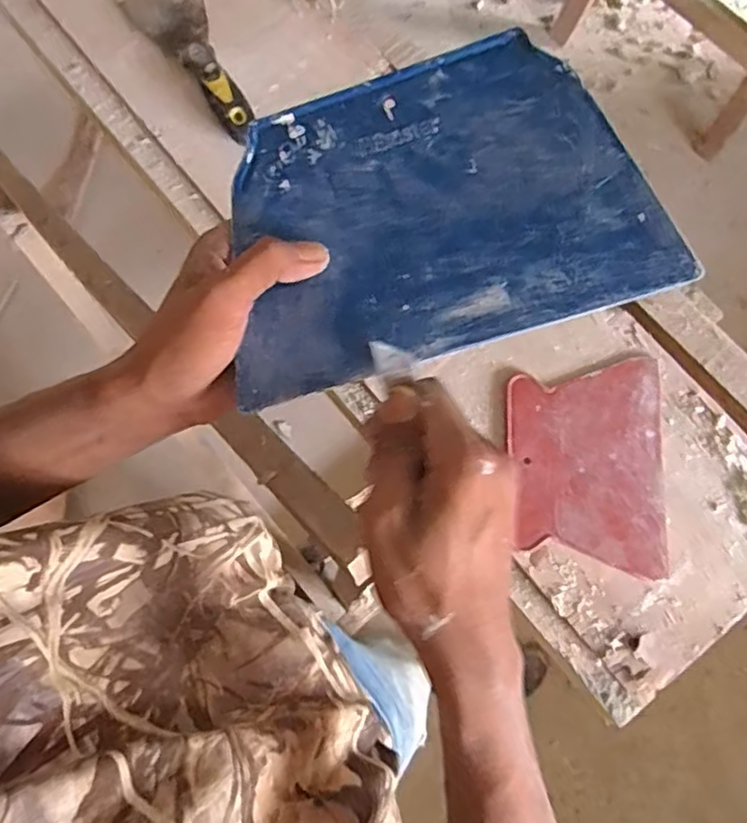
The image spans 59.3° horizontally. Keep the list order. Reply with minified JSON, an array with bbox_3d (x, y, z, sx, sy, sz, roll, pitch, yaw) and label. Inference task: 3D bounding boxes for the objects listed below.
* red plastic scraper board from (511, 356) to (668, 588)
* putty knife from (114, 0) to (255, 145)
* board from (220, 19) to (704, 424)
[{"bbox_3d":[0.164,0.039,0.508,0.116,0.008,0.160,3,77,0],"label":"red plastic scraper board"},{"bbox_3d":[-0.155,-0.321,0.575,0.071,0.023,0.207,-31,79,-7],"label":"putty knife"},{"bbox_3d":[0.024,-0.098,0.318,0.203,0.004,0.144,-16,80,7],"label":"board"}]

